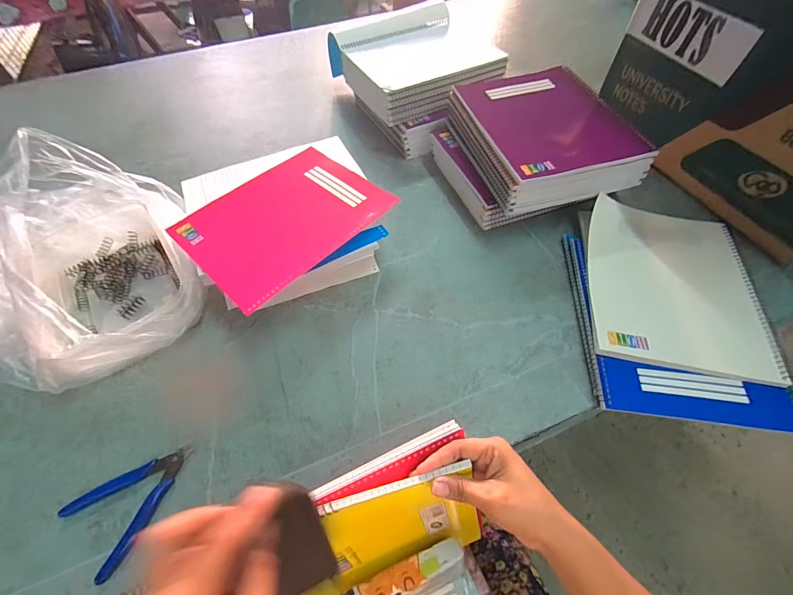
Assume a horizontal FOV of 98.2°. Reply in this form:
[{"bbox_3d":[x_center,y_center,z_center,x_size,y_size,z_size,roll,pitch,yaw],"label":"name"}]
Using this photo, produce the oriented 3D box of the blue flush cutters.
[{"bbox_3d":[-0.275,0.202,0.356,0.083,0.011,0.119,27,62,17],"label":"blue flush cutters"}]

